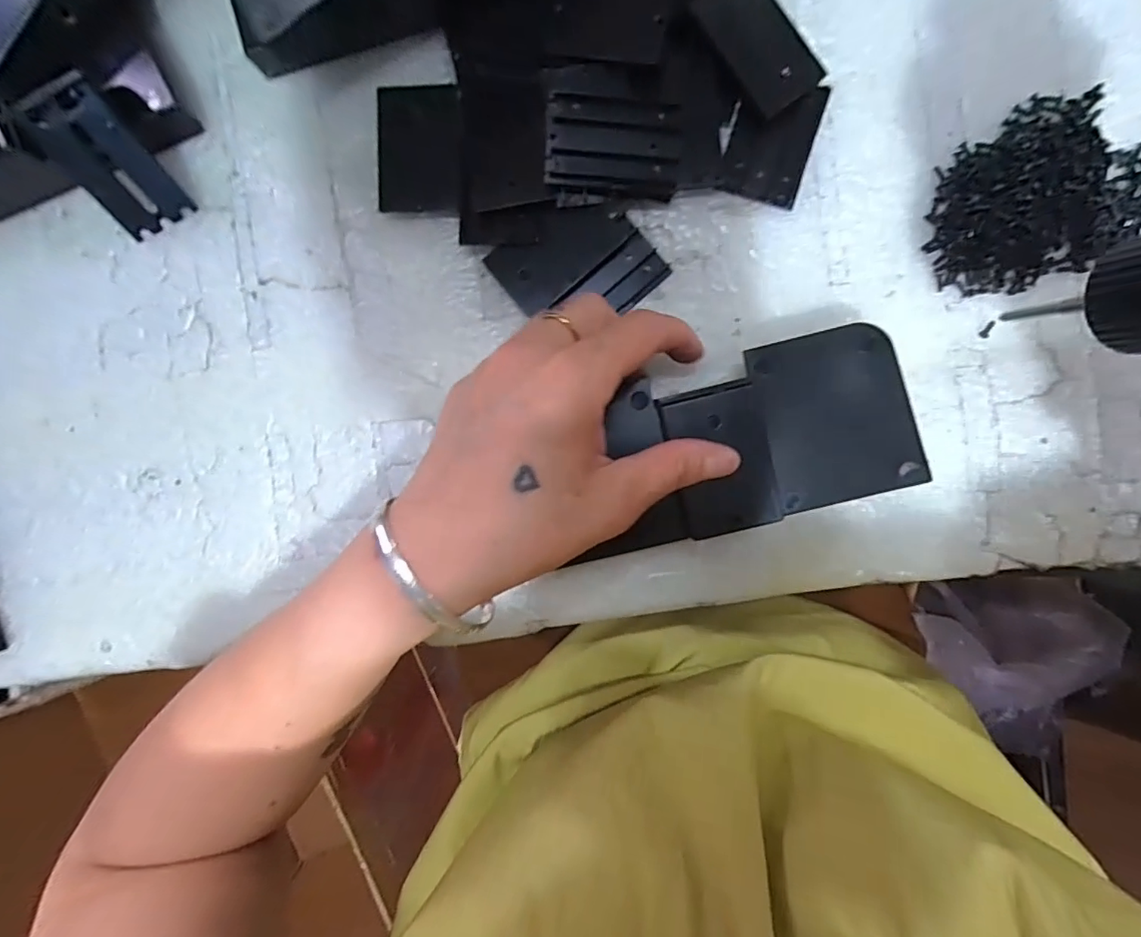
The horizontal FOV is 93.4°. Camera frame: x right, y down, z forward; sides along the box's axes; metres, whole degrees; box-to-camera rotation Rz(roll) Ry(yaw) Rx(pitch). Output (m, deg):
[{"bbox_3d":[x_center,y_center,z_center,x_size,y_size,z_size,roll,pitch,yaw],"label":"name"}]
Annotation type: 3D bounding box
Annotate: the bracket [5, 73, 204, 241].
[{"bbox_3d":[-0.199,-0.131,0.231,0.035,0.055,0.010,-31,44,-1],"label":"bracket"}]

